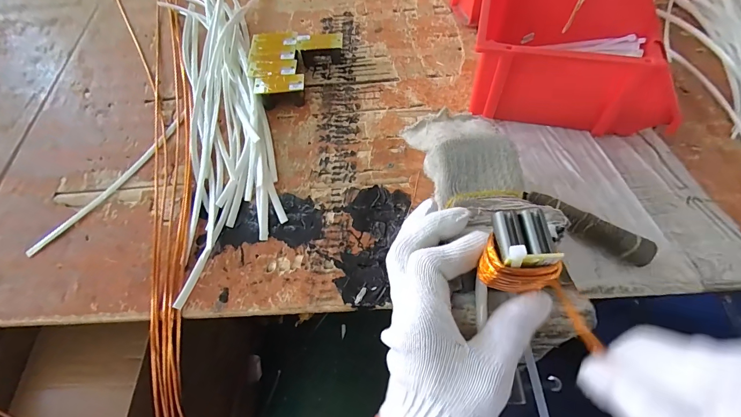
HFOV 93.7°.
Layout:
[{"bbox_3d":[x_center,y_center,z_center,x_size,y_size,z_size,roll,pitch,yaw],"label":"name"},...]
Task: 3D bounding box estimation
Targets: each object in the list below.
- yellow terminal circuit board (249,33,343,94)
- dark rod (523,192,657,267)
[{"bbox_3d":[-0.115,-0.220,0.516,0.137,0.009,0.130,-1,60,3],"label":"yellow terminal circuit board"},{"bbox_3d":[0.231,0.021,0.380,0.132,0.029,0.023,33,68,20],"label":"dark rod"}]

